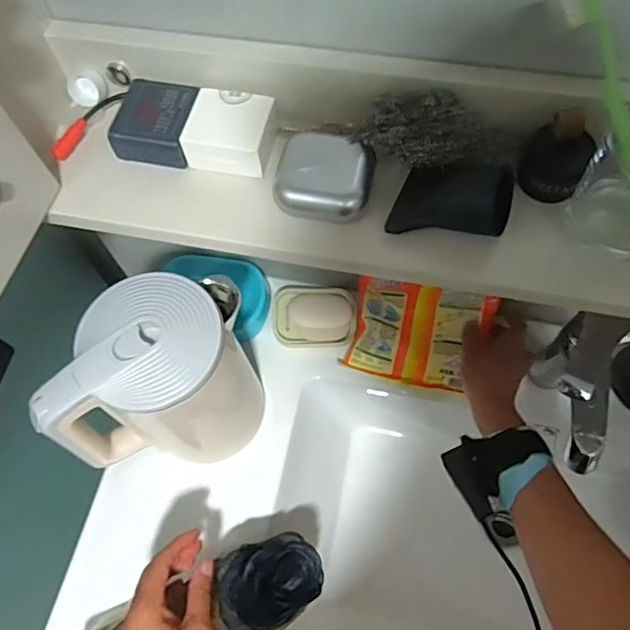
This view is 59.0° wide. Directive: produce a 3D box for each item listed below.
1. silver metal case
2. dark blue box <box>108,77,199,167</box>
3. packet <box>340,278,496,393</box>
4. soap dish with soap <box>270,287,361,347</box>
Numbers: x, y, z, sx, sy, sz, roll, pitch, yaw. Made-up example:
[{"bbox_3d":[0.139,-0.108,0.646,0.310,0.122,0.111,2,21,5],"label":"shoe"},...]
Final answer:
[{"bbox_3d":[0.007,-0.103,0.409,0.069,0.025,0.061,12,66,8],"label":"silver metal case"},{"bbox_3d":[-0.124,-0.150,0.442,0.056,0.029,0.062,9,66,7],"label":"dark blue box"},{"bbox_3d":[0.125,0.022,0.680,0.158,0.046,0.112,13,66,8],"label":"packet"},{"bbox_3d":[0.000,0.000,0.717,0.106,0.022,0.078,4,65,4],"label":"soap dish with soap"}]

